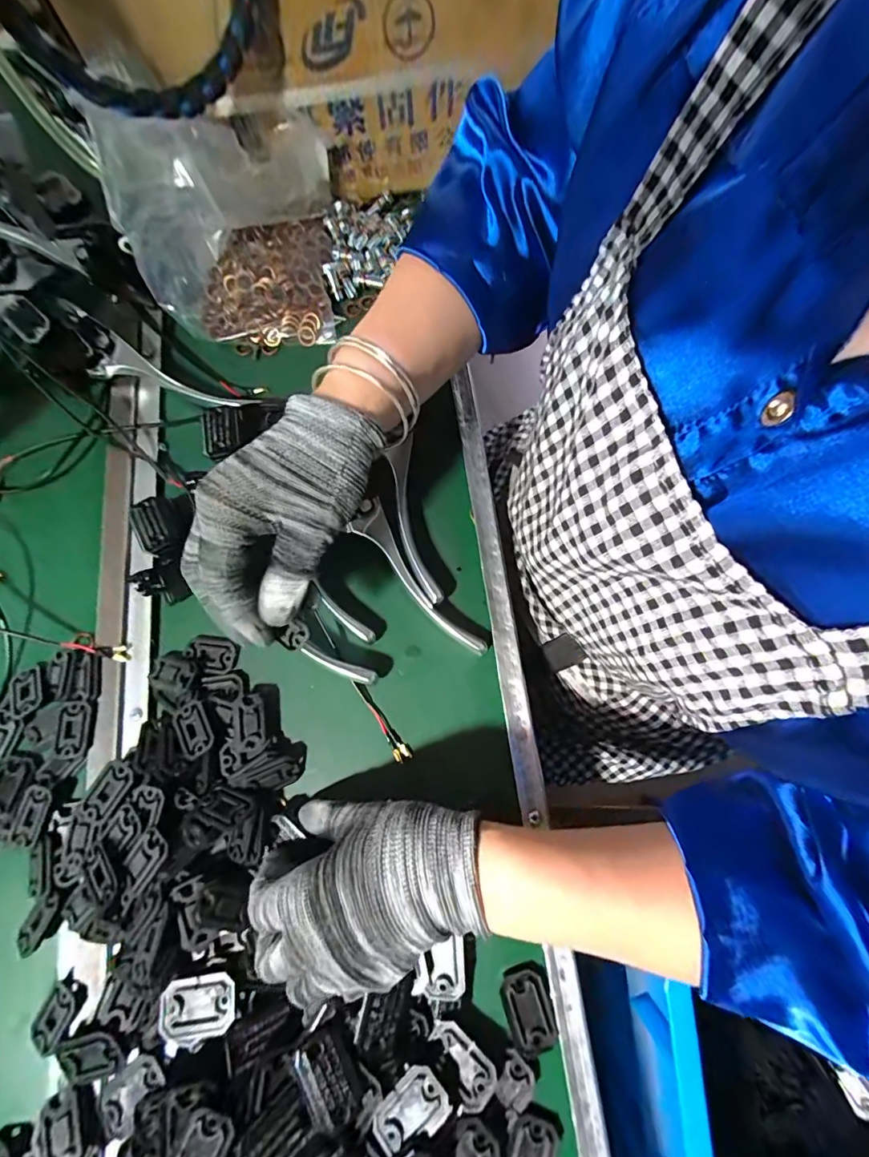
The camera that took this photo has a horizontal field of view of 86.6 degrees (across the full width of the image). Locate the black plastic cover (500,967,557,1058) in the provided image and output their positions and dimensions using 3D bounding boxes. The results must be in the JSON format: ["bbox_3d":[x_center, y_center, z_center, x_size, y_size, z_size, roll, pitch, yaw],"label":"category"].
[{"bbox_3d":[0.057,0.262,0.279,0.027,0.006,0.041,-15,75,-5],"label":"black plastic cover"}]

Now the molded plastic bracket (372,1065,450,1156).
[{"bbox_3d":[-0.014,0.293,0.254,0.041,0.011,0.026,-40,79,-11],"label":"molded plastic bracket"}]

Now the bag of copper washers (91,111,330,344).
[{"bbox_3d":[-0.166,-0.294,0.373,0.155,0.123,0.149,-3,75,-2],"label":"bag of copper washers"}]

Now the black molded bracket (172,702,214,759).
[{"bbox_3d":[-0.163,0.102,0.313,0.021,0.010,0.035,-32,75,-9],"label":"black molded bracket"}]

